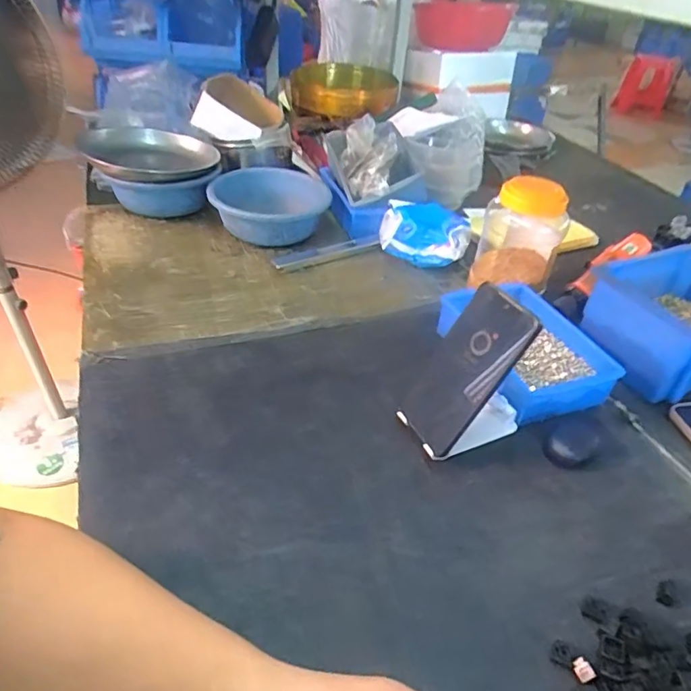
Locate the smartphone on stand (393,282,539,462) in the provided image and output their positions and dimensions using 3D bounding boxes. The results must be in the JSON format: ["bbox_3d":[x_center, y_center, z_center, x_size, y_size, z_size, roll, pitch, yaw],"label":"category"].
[{"bbox_3d":[0.122,0.024,0.531,0.111,0.155,0.087,-14,41,-22],"label":"smartphone on stand"}]

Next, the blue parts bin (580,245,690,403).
[{"bbox_3d":[0.441,-0.037,0.686,0.248,0.103,0.155,-14,41,-22],"label":"blue parts bin"}]

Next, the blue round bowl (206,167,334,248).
[{"bbox_3d":[-0.126,-0.239,0.914,0.197,0.064,0.208,8,38,5],"label":"blue round bowl"}]

